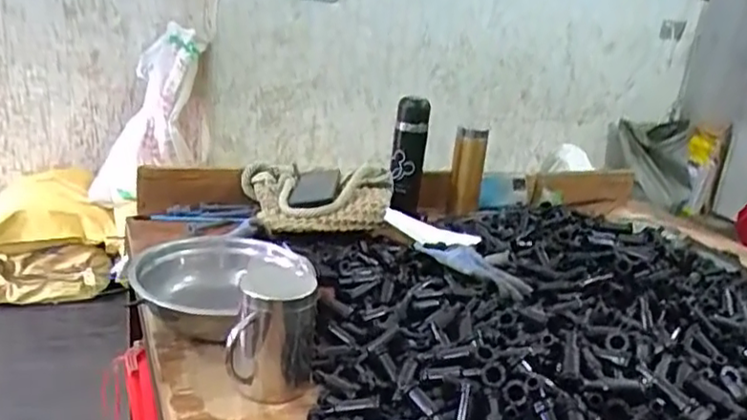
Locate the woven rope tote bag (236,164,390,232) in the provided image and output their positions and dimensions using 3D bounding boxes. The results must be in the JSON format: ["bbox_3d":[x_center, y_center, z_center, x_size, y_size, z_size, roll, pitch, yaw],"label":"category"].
[{"bbox_3d":[-0.088,-0.027,1.113,0.259,0.070,0.191,1,19,-17],"label":"woven rope tote bag"}]

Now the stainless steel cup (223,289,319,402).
[{"bbox_3d":[-0.101,0.133,0.666,0.083,0.112,0.098,6,18,-2],"label":"stainless steel cup"}]

